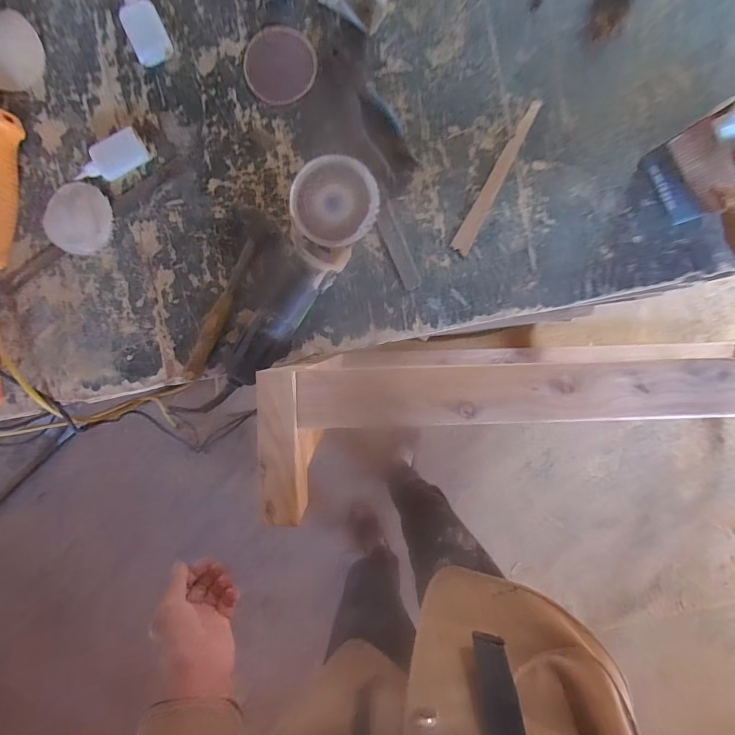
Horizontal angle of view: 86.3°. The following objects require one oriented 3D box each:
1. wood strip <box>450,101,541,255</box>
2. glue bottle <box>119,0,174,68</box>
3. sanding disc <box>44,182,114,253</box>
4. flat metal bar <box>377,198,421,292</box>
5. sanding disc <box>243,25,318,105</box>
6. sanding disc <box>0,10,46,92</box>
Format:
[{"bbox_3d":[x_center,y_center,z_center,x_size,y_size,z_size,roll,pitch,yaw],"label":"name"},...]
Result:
[{"bbox_3d":[0.171,-0.251,0.521,0.025,0.006,0.211,27,93,-2],"label":"wood strip"},{"bbox_3d":[-0.289,-0.440,0.510,0.046,0.017,0.084,-23,94,1],"label":"glue bottle"},{"bbox_3d":[-0.388,-0.201,0.527,0.087,0.008,0.088,0,94,0],"label":"sanding disc"},{"bbox_3d":[0.041,-0.163,0.529,0.025,0.004,0.120,-23,94,1],"label":"flat metal bar"},{"bbox_3d":[-0.116,-0.398,0.516,0.090,0.004,0.095,0,94,0],"label":"sanding disc"},{"bbox_3d":[-0.476,-0.416,0.513,0.092,0.009,0.105,-36,93,2],"label":"sanding disc"}]

